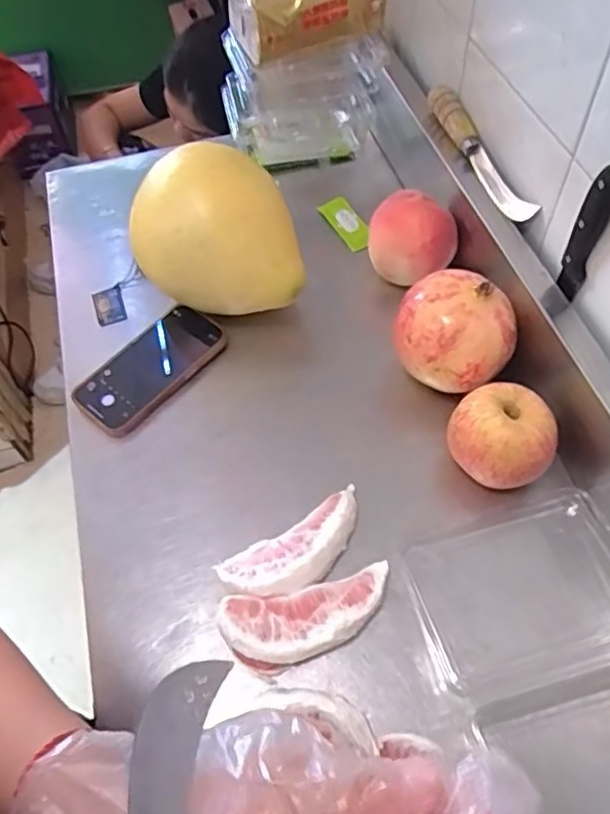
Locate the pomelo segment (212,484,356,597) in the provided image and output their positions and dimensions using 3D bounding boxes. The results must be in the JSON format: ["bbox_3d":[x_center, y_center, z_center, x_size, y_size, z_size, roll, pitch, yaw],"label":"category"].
[{"bbox_3d":[-0.005,0.114,0.501,0.122,0.034,0.054,-28,60,-14],"label":"pomelo segment"}]

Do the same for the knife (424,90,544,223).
[{"bbox_3d":[0.172,-0.243,0.623,0.018,0.052,0.192,-19,58,-9],"label":"knife"}]

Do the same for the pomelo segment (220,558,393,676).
[{"bbox_3d":[0.004,0.160,0.472,0.125,0.032,0.057,-12,57,-4],"label":"pomelo segment"}]

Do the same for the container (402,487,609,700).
[{"bbox_3d":[0.170,0.139,0.489,0.167,0.026,0.128,-14,57,-6],"label":"container"}]

